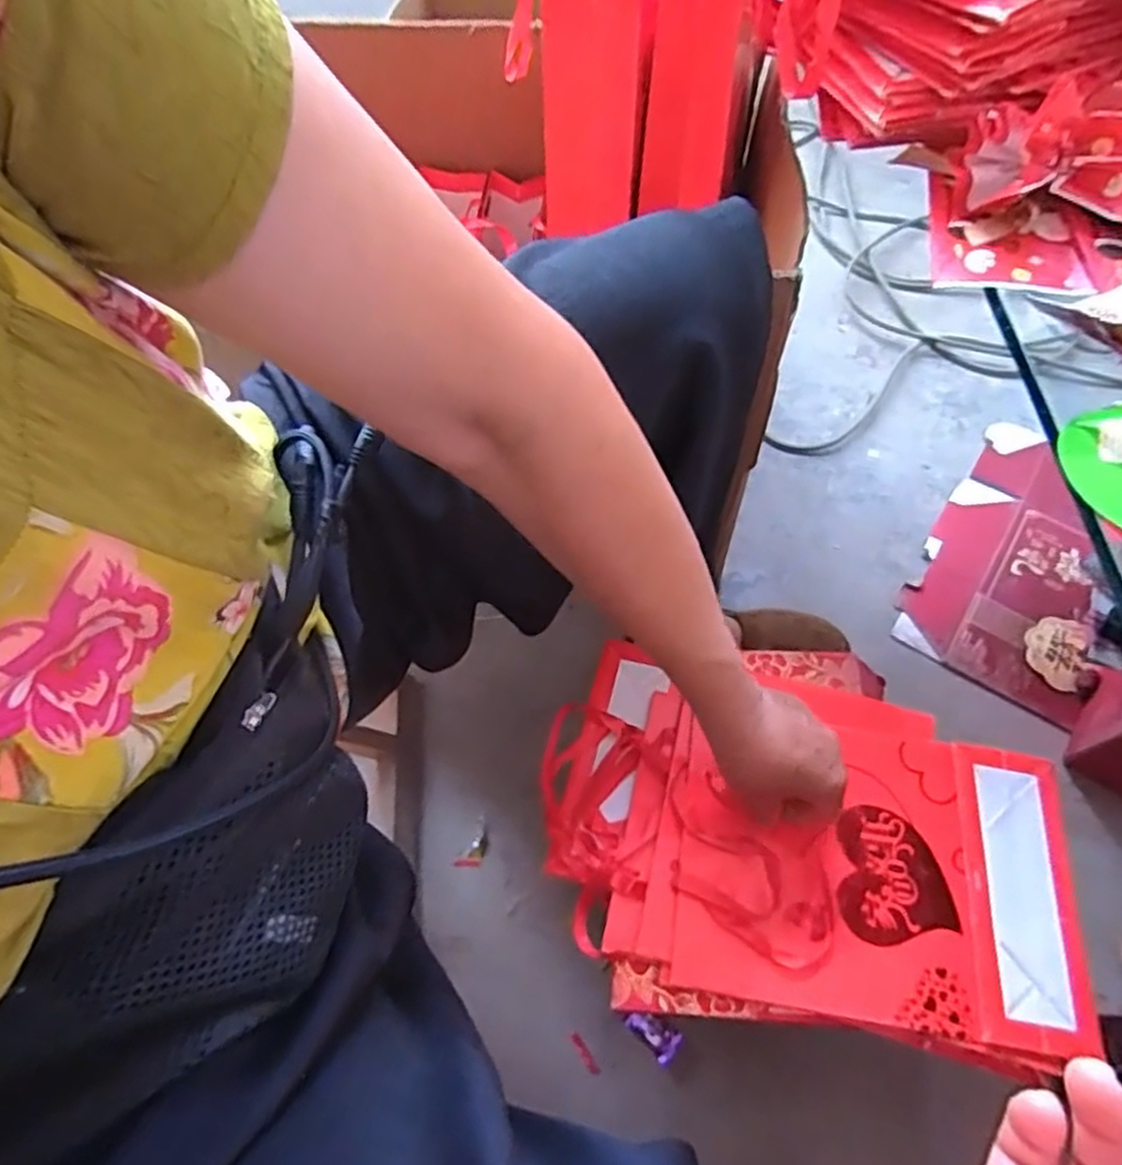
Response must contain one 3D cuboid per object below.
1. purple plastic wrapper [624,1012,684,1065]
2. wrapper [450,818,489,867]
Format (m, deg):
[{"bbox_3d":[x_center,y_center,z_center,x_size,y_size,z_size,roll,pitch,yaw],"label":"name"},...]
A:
[{"bbox_3d":[0.082,0.396,0.645,0.047,0.008,0.027,36,67,20],"label":"purple plastic wrapper"},{"bbox_3d":[-0.085,0.264,0.728,0.025,0.004,0.052,27,66,17],"label":"wrapper"}]

